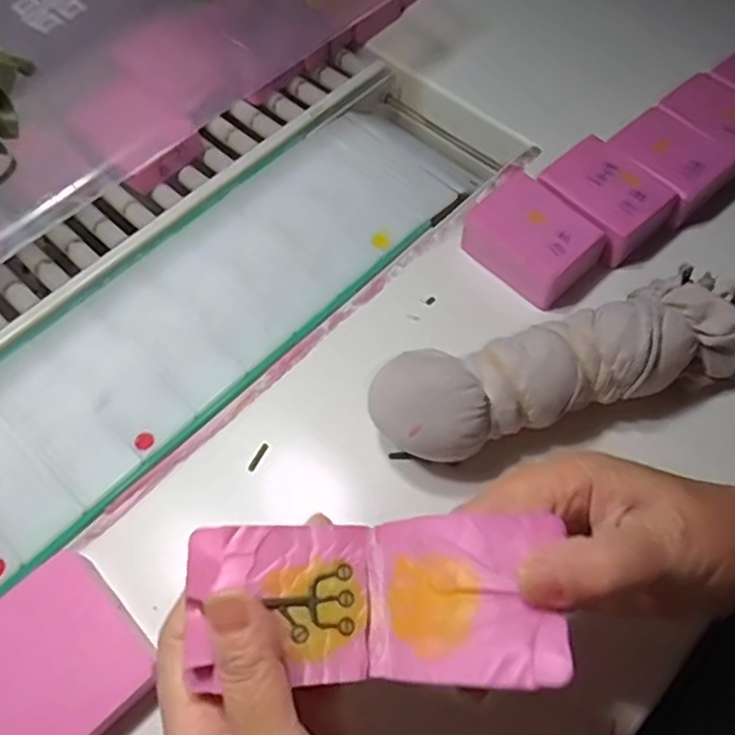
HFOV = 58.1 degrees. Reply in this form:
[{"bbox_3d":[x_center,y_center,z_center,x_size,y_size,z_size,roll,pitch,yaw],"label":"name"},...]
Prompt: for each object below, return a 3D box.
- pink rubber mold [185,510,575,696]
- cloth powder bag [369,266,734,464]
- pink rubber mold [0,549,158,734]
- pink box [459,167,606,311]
[{"bbox_3d":[0.003,0.080,0.232,0.125,0.033,0.056,-1,62,15],"label":"pink rubber mold"},{"bbox_3d":[0.112,0.002,0.360,0.219,0.060,0.065,-14,64,-8],"label":"cloth powder bag"},{"bbox_3d":[-0.154,0.142,0.310,0.083,0.016,0.088,41,69,17],"label":"pink rubber mold"},{"bbox_3d":[0.103,-0.077,0.412,0.075,0.038,0.052,40,69,17],"label":"pink box"}]

